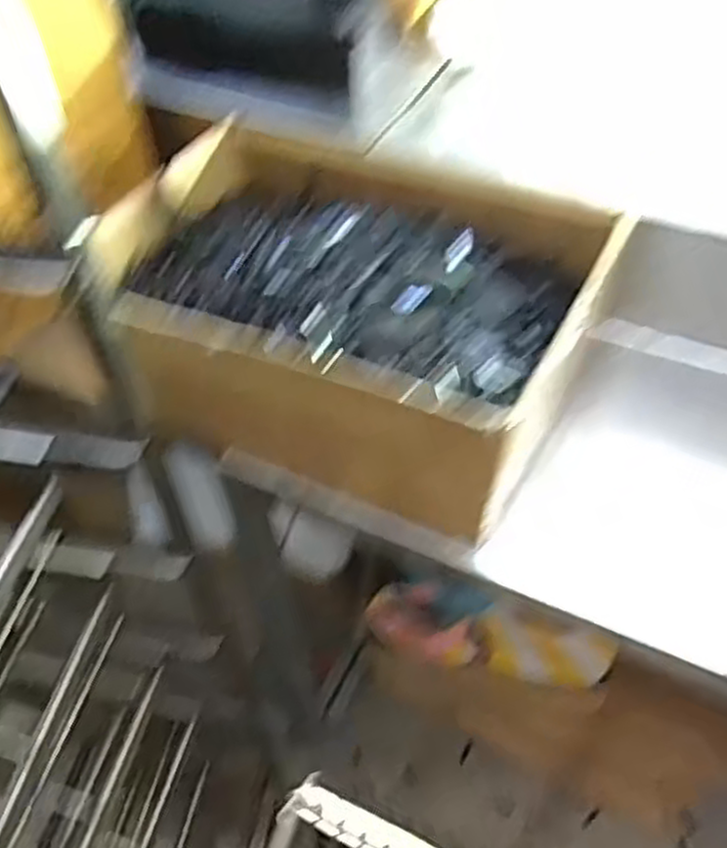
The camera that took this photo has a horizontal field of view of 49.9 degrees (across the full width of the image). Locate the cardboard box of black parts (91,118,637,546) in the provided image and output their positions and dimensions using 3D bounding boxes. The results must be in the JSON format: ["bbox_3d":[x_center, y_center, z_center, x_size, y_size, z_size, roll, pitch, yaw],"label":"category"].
[{"bbox_3d":[-0.015,-0.107,0.686,0.409,0.133,0.294,19,53,18],"label":"cardboard box of black parts"}]

